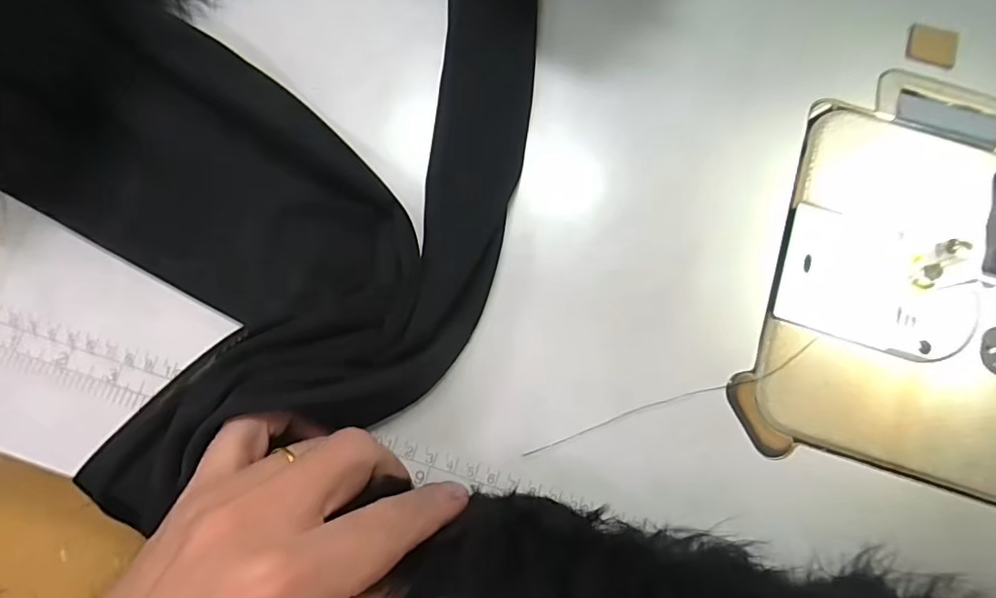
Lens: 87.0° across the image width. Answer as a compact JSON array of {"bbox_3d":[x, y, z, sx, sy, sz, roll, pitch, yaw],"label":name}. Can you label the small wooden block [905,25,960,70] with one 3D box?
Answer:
[{"bbox_3d":[0.240,-0.139,0.289,0.028,0.004,0.022,12,79,0],"label":"small wooden block"}]

